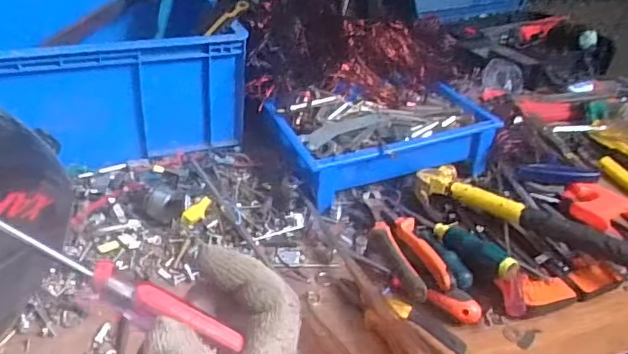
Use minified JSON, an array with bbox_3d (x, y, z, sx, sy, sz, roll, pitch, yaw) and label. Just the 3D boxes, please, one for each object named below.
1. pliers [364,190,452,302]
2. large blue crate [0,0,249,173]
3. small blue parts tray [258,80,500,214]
[{"bbox_3d":[0.103,0.073,0.671,0.056,0.038,0.205,-5,36,-15],"label":"pliers"},{"bbox_3d":[-0.377,-0.181,0.820,0.455,0.186,0.355,-12,38,-24],"label":"large blue crate"},{"bbox_3d":[0.100,-0.066,0.822,0.308,0.070,0.182,-8,37,-19],"label":"small blue parts tray"}]

